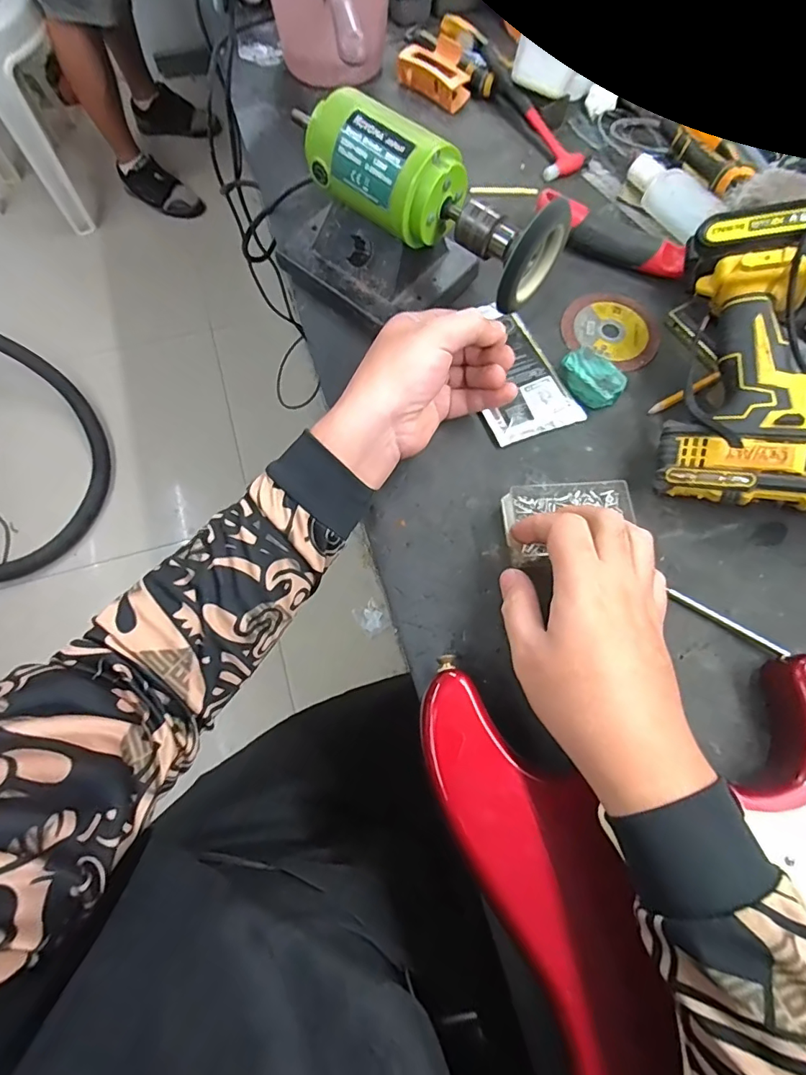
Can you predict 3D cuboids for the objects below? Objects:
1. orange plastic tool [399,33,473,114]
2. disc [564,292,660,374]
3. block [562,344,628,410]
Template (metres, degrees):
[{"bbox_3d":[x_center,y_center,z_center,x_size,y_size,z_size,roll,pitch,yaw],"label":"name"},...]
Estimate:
[{"bbox_3d":[0.041,-0.526,0.559,0.085,0.035,0.048,36,73,11],"label":"orange plastic tool"},{"bbox_3d":[0.194,-0.193,0.460,0.087,0.004,0.080,0,70,-1],"label":"disc"},{"bbox_3d":[0.162,-0.135,0.426,0.033,0.024,0.052,-37,75,-13],"label":"block"}]

